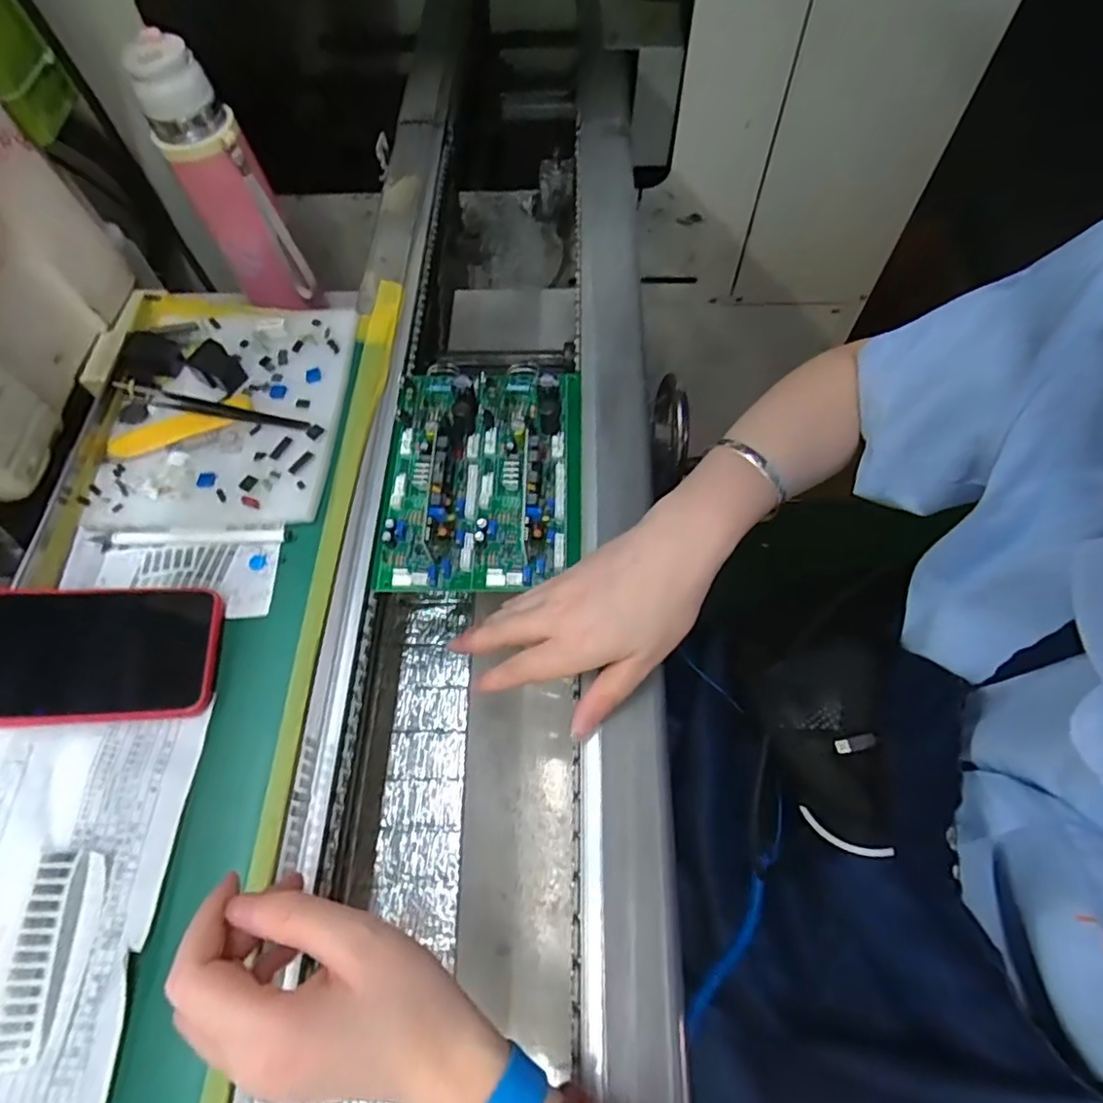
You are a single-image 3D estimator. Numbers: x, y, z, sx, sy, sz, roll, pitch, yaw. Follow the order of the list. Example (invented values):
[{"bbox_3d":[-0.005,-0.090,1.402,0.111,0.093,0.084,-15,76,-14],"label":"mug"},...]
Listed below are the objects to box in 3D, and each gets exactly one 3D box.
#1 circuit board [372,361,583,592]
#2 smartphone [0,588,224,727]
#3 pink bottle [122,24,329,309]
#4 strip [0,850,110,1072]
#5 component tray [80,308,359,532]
[{"bbox_3d":[-0.046,-0.063,0.428,0.130,0.038,0.180,1,61,2],"label":"circuit board"},{"bbox_3d":[-0.275,0.057,0.349,0.161,0.014,0.076,1,61,-14],"label":"smartphone"},{"bbox_3d":[-0.265,-0.299,0.526,0.067,0.206,0.057,-23,63,-11],"label":"pink bottle"},{"bbox_3d":[-0.240,0.191,0.297,0.027,0.015,0.086,2,61,2],"label":"strip"},{"bbox_3d":[-0.229,-0.101,0.443,0.158,0.030,0.184,-1,61,1],"label":"component tray"}]

